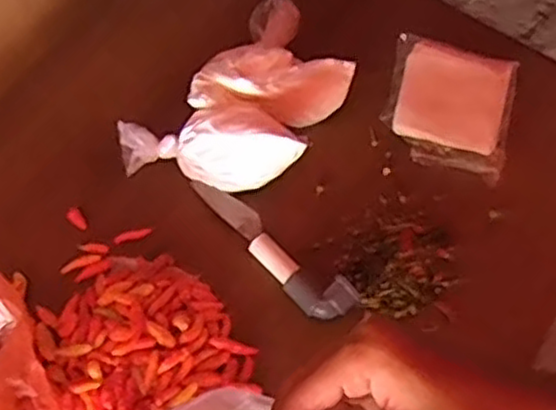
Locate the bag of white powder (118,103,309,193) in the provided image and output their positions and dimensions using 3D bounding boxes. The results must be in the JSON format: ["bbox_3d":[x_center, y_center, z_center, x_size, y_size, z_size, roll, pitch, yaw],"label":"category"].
[{"bbox_3d":[-0.063,-0.066,0.728,0.180,0.060,0.079,2,63,16],"label":"bag of white powder"}]

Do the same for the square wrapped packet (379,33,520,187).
[{"bbox_3d":[0.180,-0.107,0.774,0.127,0.027,0.151,14,65,7],"label":"square wrapped packet"}]

